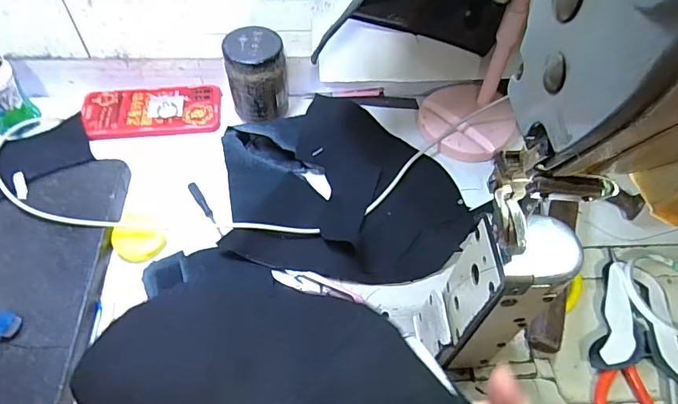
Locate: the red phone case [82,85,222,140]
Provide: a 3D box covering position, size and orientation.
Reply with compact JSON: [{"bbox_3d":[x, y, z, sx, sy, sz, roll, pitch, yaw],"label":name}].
[{"bbox_3d":[-0.226,-0.109,0.545,0.159,0.010,0.081,-4,53,-5],"label":"red phone case"}]

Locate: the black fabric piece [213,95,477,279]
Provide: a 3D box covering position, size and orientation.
[{"bbox_3d":[0.007,-0.021,0.485,0.255,0.023,0.203,7,53,3],"label":"black fabric piece"}]

